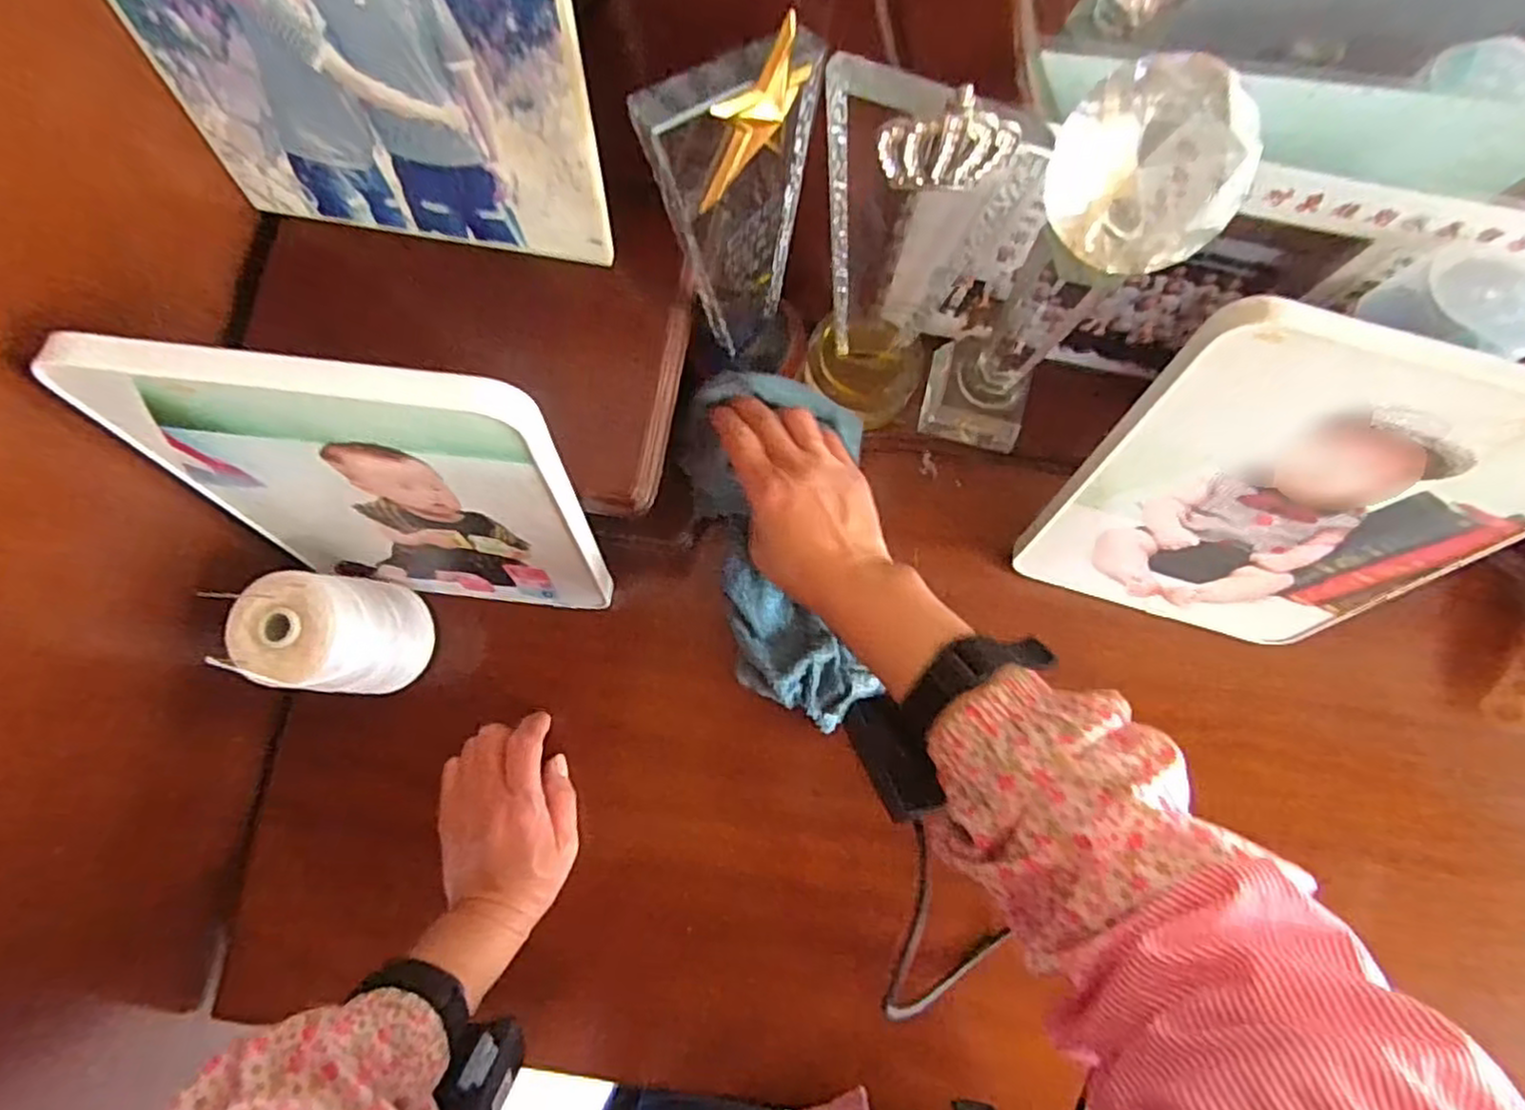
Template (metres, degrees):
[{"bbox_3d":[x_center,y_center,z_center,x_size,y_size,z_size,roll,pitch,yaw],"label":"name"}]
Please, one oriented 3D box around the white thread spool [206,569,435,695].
[{"bbox_3d":[-0.254,0.046,0.440,0.061,0.104,0.065,0,81,-1],"label":"white thread spool"}]

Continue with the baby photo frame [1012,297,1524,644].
[{"bbox_3d":[0.277,-0.024,0.394,0.202,0.243,0.014,16,62,2],"label":"baby photo frame"}]

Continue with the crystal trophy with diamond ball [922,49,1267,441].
[{"bbox_3d":[0.154,-0.136,0.404,0.078,0.270,0.059,14,81,2],"label":"crystal trophy with diamond ball"}]

